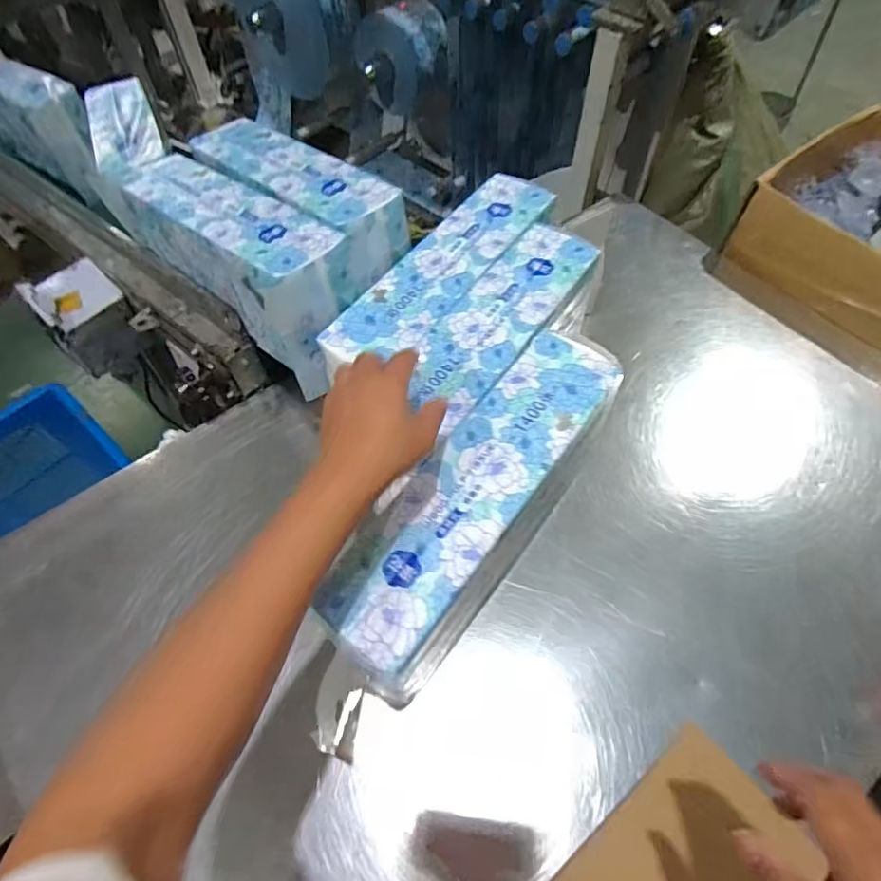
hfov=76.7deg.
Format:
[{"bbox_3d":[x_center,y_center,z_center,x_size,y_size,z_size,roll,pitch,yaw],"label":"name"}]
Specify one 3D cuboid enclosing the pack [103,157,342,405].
[{"bbox_3d":[-0.251,-0.235,0.652,0.390,0.130,0.101,39,66,21],"label":"pack"}]

